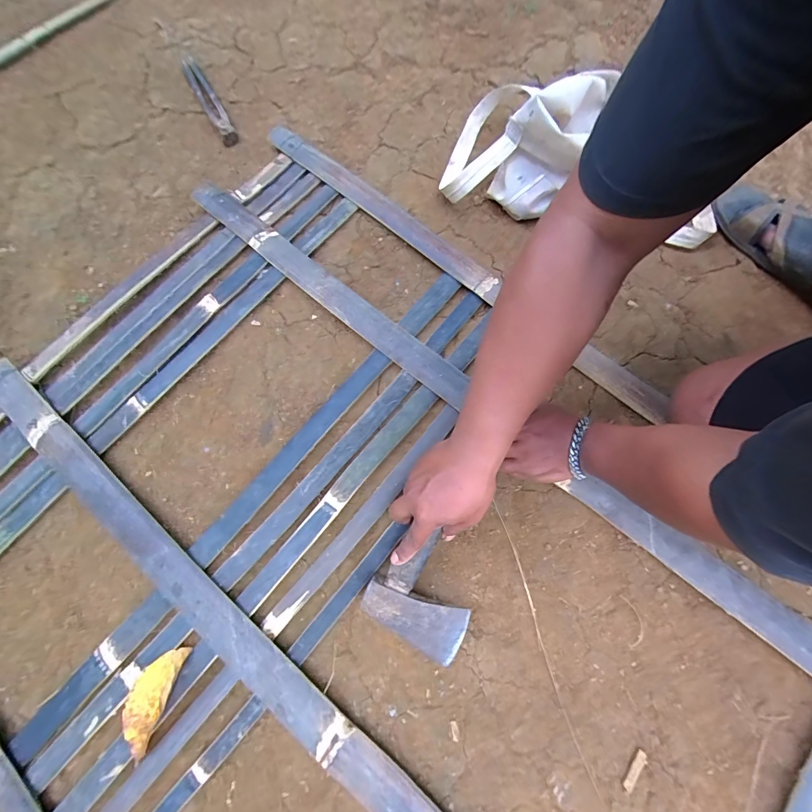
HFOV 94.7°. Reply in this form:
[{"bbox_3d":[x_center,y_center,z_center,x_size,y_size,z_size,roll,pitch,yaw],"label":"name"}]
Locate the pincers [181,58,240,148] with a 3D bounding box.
[{"bbox_3d":[-0.358,-0.554,0.681,0.031,0.030,0.225,-29,74,-9],"label":"pincers"}]

